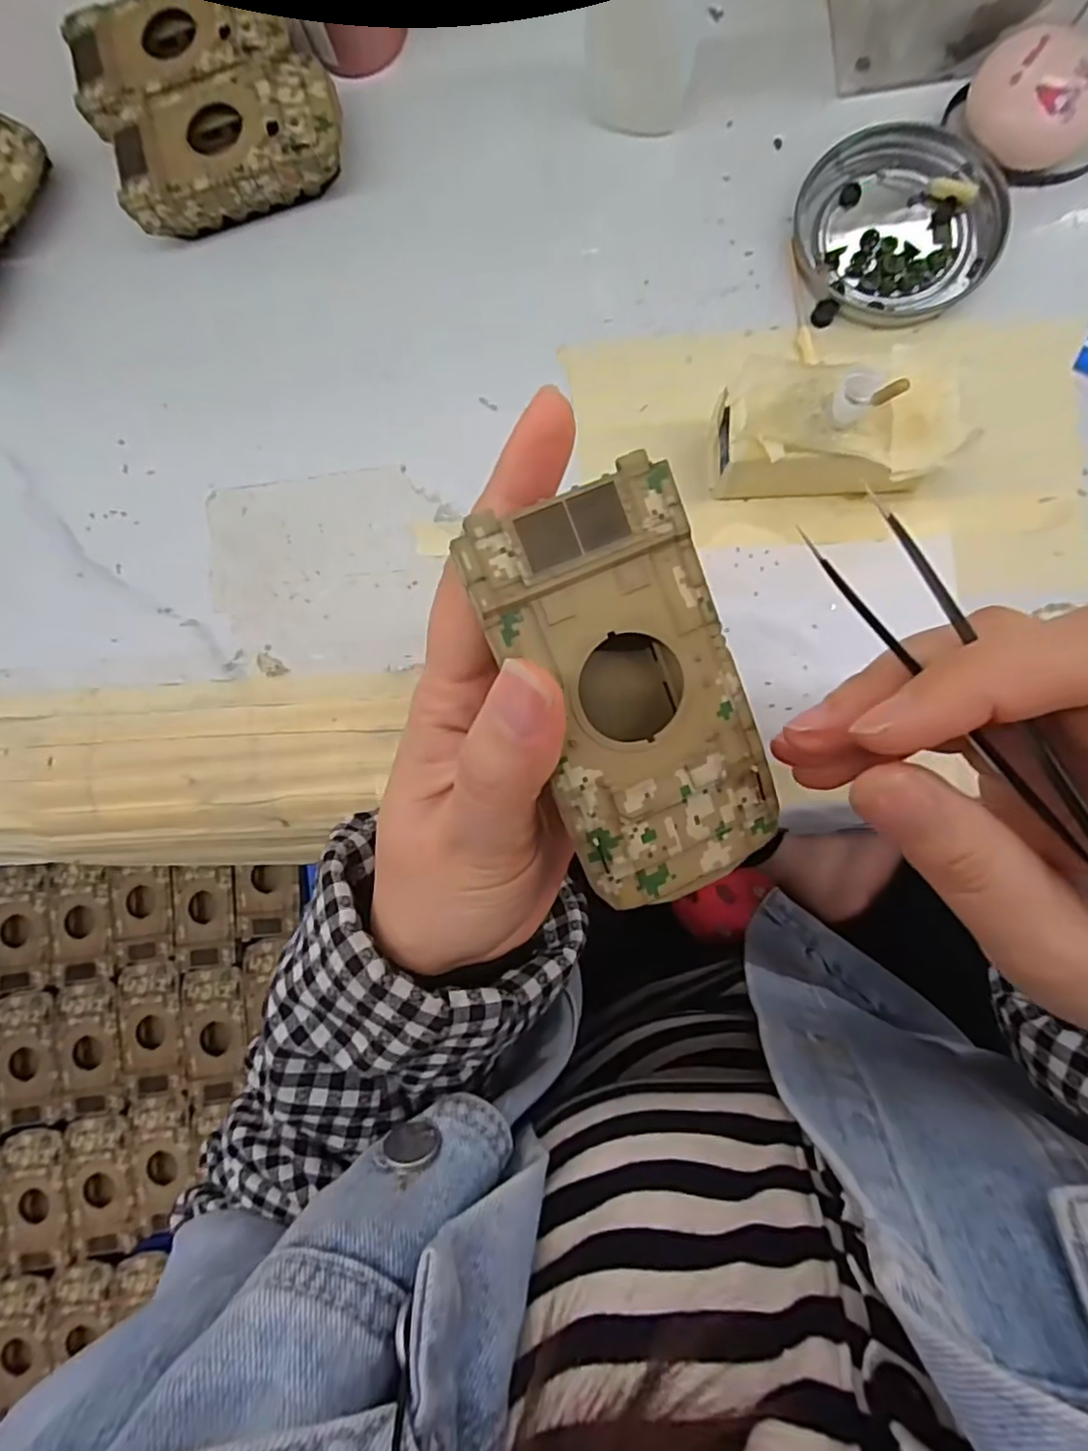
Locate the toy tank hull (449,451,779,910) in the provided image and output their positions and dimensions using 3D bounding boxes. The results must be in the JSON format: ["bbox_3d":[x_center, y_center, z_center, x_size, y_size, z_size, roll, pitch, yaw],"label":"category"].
[{"bbox_3d":[0.021,-0.007,0.153,0.047,0.025,0.094,-20,102,4],"label":"toy tank hull"}]

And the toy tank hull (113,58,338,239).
[{"bbox_3d":[-0.134,-0.249,0.281,0.095,0.028,0.047,-17,84,4],"label":"toy tank hull"}]

